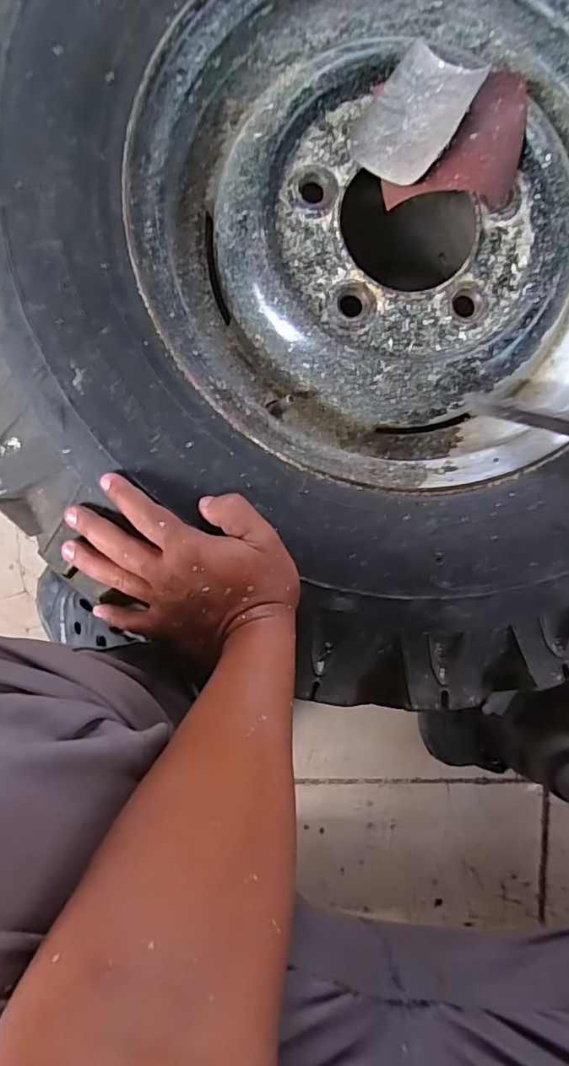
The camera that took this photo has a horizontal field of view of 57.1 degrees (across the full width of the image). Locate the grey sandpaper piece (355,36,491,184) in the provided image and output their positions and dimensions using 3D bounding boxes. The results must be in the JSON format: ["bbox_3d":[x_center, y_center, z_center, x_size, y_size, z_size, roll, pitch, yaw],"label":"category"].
[{"bbox_3d":[0.105,-0.331,0.410,0.071,0.036,0.107,35,88,-5],"label":"grey sandpaper piece"}]

